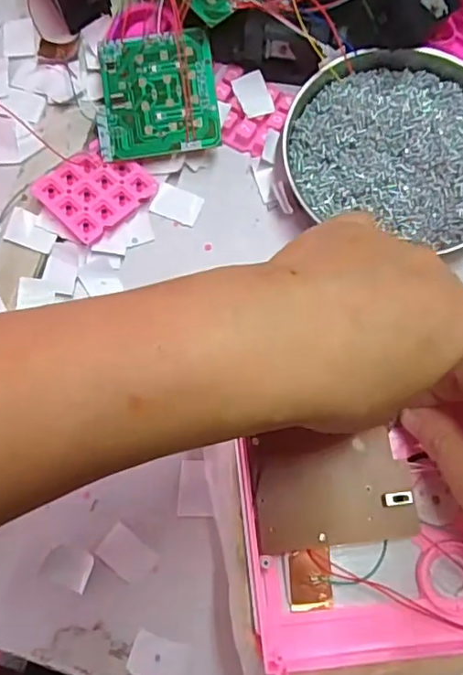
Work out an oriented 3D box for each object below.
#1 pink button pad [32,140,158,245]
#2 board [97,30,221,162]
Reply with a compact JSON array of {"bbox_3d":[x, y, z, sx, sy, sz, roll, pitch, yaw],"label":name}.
[{"bbox_3d":[-0.082,-0.090,0.339,0.059,0.011,0.049,-44,79,-8],"label":"pink button pad"},{"bbox_3d":[-0.046,-0.147,0.339,0.071,0.006,0.069,-5,92,2],"label":"board"}]

